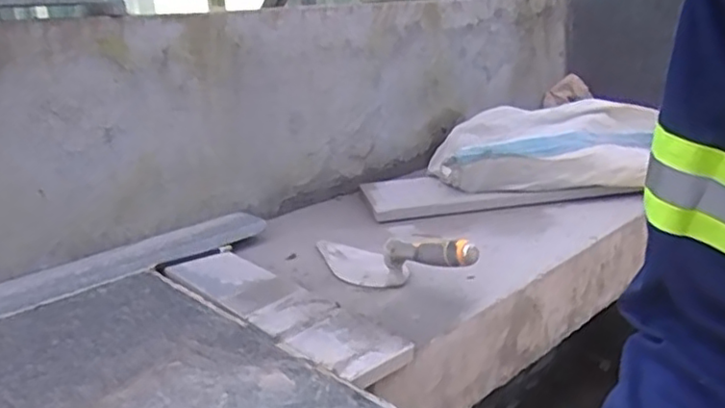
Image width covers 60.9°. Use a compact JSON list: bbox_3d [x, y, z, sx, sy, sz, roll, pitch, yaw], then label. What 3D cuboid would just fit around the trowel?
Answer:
[{"bbox_3d":[0.032,0.074,0.808,0.075,0.064,0.310,-14,1,-32],"label":"trowel"}]

